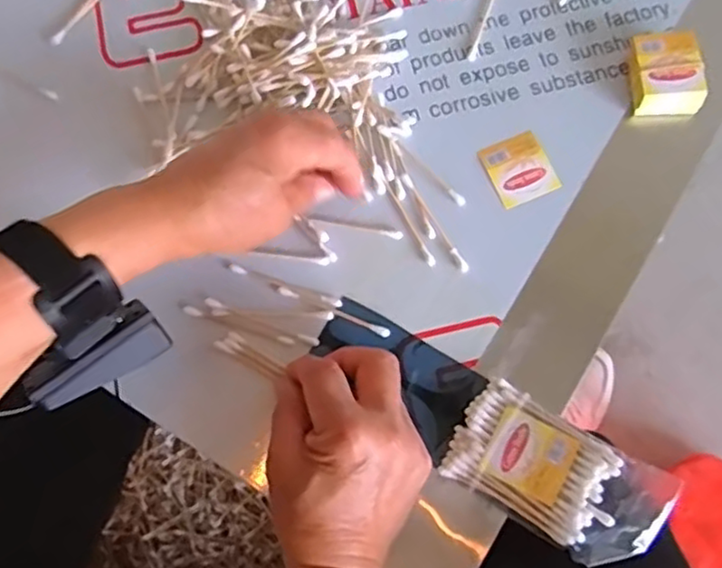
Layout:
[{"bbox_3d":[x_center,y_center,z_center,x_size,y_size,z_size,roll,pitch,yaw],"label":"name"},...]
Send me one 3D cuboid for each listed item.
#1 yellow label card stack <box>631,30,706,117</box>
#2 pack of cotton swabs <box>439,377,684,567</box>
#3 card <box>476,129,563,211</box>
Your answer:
[{"bbox_3d":[0.195,-0.134,0.430,0.041,0.023,0.049,-5,76,0],"label":"yellow label card stack"},{"bbox_3d":[0.108,0.106,0.364,0.105,0.017,0.061,30,75,17],"label":"pack of cotton swabs"},{"bbox_3d":[0.101,-0.074,0.426,0.039,0.004,0.044,-23,77,-4],"label":"card"}]

